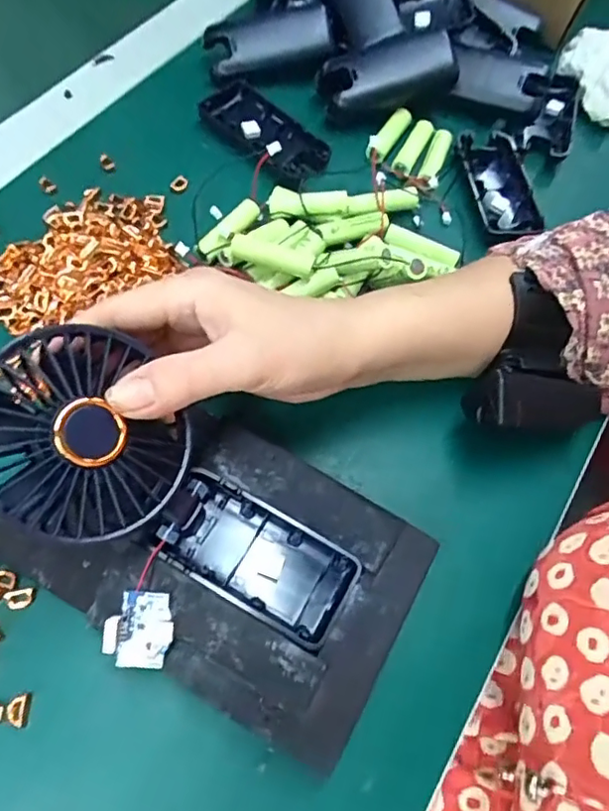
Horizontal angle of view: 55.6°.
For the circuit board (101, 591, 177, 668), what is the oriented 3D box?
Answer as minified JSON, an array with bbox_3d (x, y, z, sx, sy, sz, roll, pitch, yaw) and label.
[{"bbox_3d":[-0.069,0.095,0.242,0.025,0.014,0.031,0,78,3],"label":"circuit board"}]

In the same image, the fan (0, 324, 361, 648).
[{"bbox_3d":[-0.058,0.040,0.256,0.181,0.042,0.077,37,64,-15],"label":"fan"}]

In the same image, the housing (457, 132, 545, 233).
[{"bbox_3d":[0.133,-0.153,0.396,0.040,0.020,0.079,-6,62,-3],"label":"housing"}]

